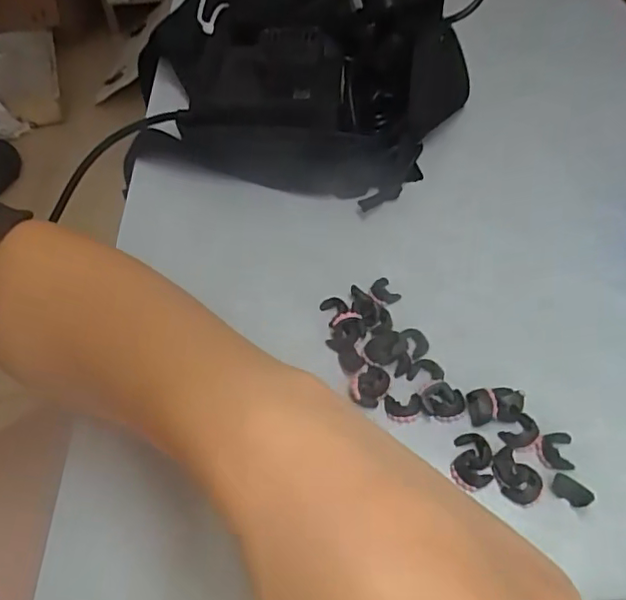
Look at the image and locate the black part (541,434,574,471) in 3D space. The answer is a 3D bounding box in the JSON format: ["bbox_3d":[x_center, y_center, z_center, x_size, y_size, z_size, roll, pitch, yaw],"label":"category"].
[{"bbox_3d":[0.101,0.063,0.243,0.012,0.005,0.015,6,49,10],"label":"black part"}]

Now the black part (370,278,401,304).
[{"bbox_3d":[0.037,-0.004,0.304,0.012,0.005,0.015,-27,52,-16],"label":"black part"}]

